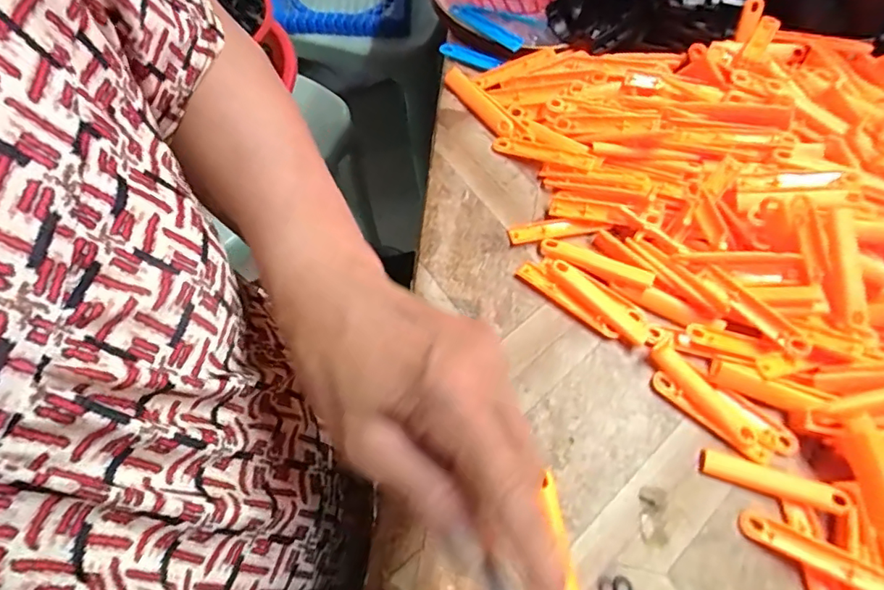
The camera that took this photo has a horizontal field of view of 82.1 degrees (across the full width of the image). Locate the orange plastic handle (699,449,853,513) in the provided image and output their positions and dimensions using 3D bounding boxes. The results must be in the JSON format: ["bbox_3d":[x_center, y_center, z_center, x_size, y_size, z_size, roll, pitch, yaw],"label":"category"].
[{"bbox_3d":[0.185,0.104,0.284,0.075,0.010,0.014,18,64,7],"label":"orange plastic handle"}]

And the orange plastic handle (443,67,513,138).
[{"bbox_3d":[0.029,-0.155,0.408,0.019,0.004,0.080,-32,68,-17],"label":"orange plastic handle"}]

